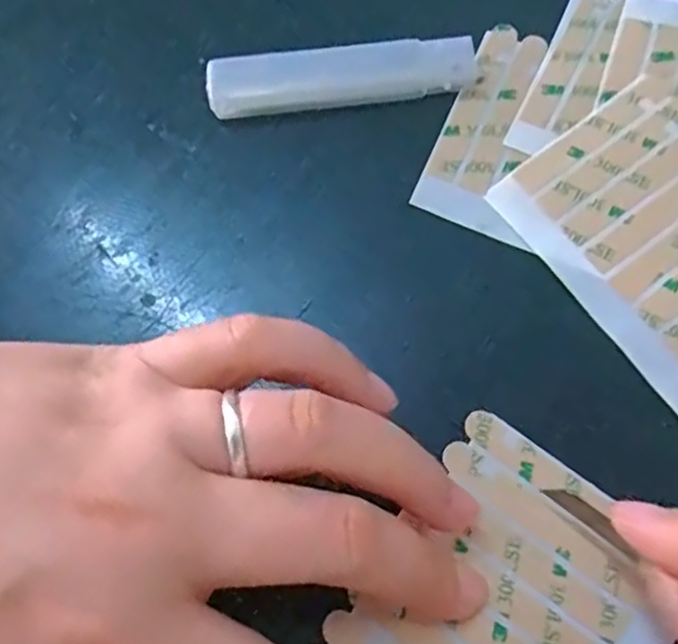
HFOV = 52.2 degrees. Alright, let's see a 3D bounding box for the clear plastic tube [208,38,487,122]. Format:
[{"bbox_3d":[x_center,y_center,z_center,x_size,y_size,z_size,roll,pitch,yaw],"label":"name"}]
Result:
[{"bbox_3d":[0.002,-0.078,0.218,0.083,0.013,0.016,-7,74,-1],"label":"clear plastic tube"}]

